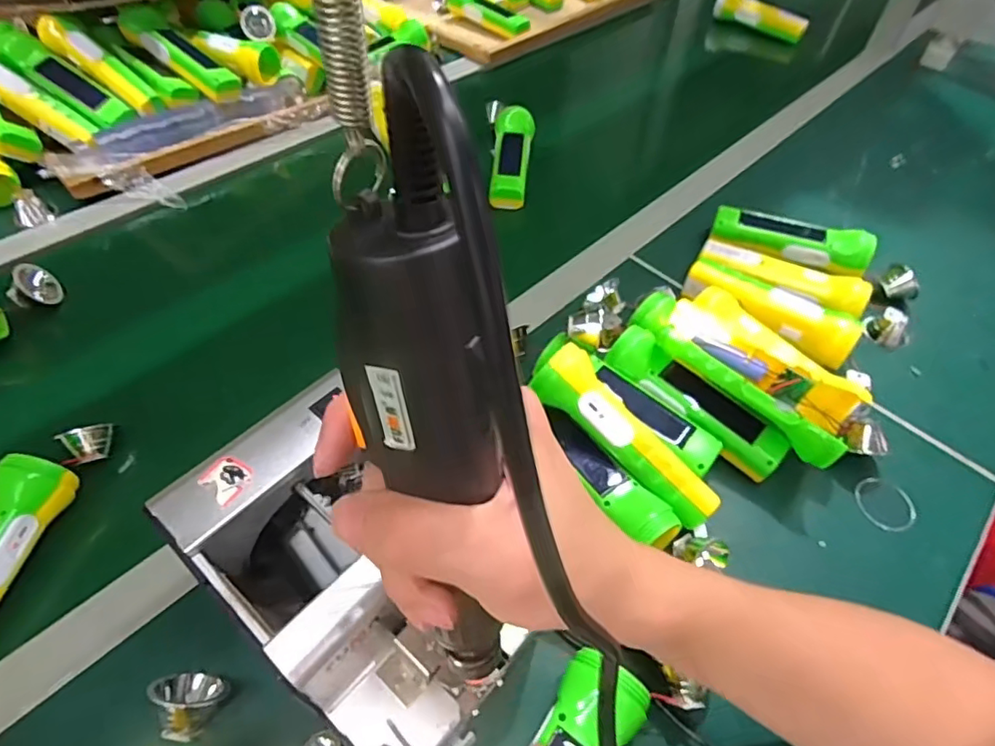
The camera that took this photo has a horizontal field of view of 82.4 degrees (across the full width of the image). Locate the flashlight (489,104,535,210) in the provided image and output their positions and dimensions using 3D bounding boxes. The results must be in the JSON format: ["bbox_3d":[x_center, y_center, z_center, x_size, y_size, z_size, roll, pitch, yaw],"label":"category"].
[{"bbox_3d":[0.019,-0.281,0.731,0.048,0.035,0.180,4,51,0],"label":"flashlight"}]

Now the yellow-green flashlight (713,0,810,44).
[{"bbox_3d":[0.501,-0.687,1.090,0.181,0.047,0.045,32,57,21],"label":"yellow-green flashlight"}]

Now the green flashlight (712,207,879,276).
[{"bbox_3d":[0.325,-0.145,0.637,0.165,0.051,0.063,22,54,14],"label":"green flashlight"}]

